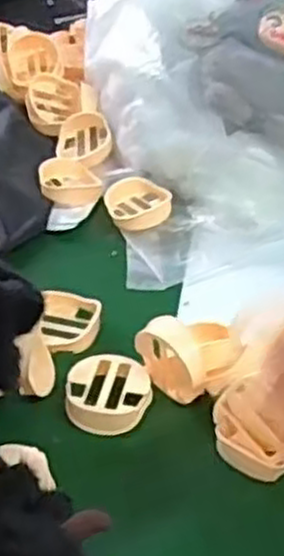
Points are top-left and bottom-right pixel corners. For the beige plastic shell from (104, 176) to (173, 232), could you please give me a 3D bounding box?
[{"bbox_3d":[-0.005,-0.068,0.710,0.056,0.016,0.065,-15,40,-17],"label":"beige plastic shell"}]

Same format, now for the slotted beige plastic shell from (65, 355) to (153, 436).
[{"bbox_3d":[-0.022,0.077,0.523,0.056,0.017,0.055,-1,38,1],"label":"slotted beige plastic shell"}]

